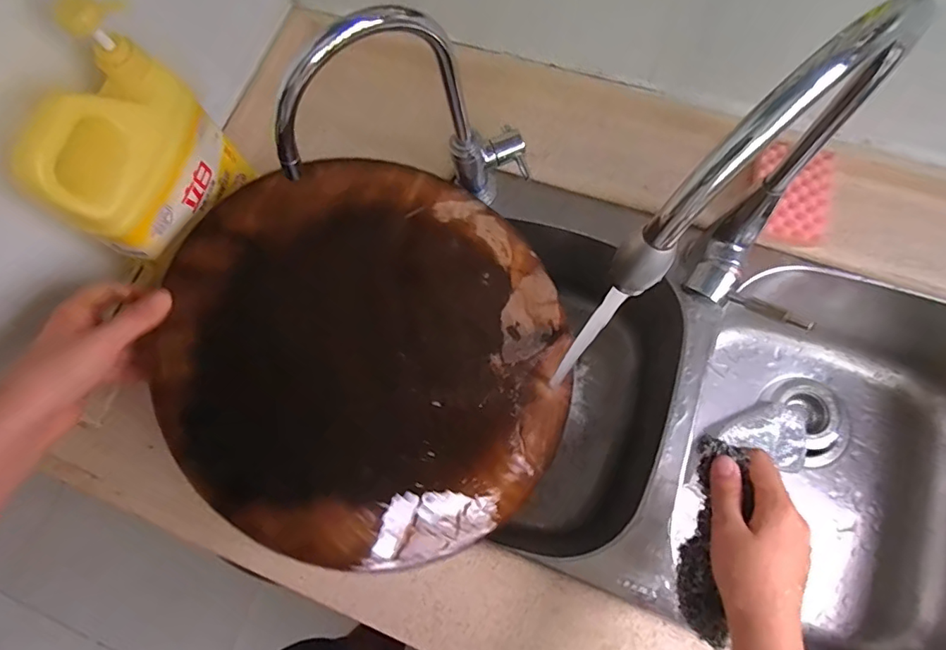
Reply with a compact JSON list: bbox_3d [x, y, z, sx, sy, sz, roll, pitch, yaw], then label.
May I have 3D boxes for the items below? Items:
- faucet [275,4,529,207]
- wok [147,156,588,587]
[{"bbox_3d":[-0.049,-0.167,0.459,0.220,0.251,0.058,-19,74,-8],"label":"faucet"},{"bbox_3d":[-0.074,0.021,0.476,0.351,0.046,0.351,6,75,-23],"label":"wok"}]

